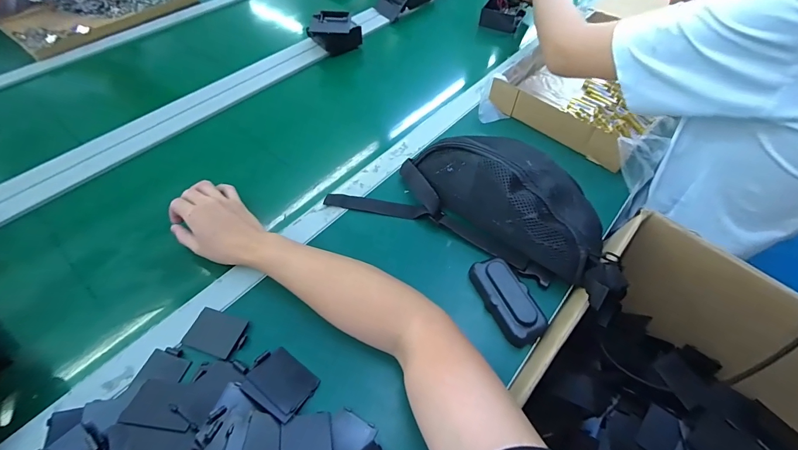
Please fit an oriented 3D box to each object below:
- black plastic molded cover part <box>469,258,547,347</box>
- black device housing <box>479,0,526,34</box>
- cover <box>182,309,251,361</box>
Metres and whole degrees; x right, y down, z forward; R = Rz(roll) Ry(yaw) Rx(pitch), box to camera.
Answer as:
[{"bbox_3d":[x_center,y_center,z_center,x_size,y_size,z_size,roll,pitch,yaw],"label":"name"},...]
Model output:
[{"bbox_3d":[0.127,0.087,0.428,0.048,0.024,0.102,-22,56,-15],"label":"black plastic molded cover part"},{"bbox_3d":[0.258,-0.514,0.888,0.099,0.050,0.085,19,56,14],"label":"black device housing"},{"bbox_3d":[-0.203,0.121,0.408,0.065,0.004,0.045,14,55,11],"label":"cover"}]

